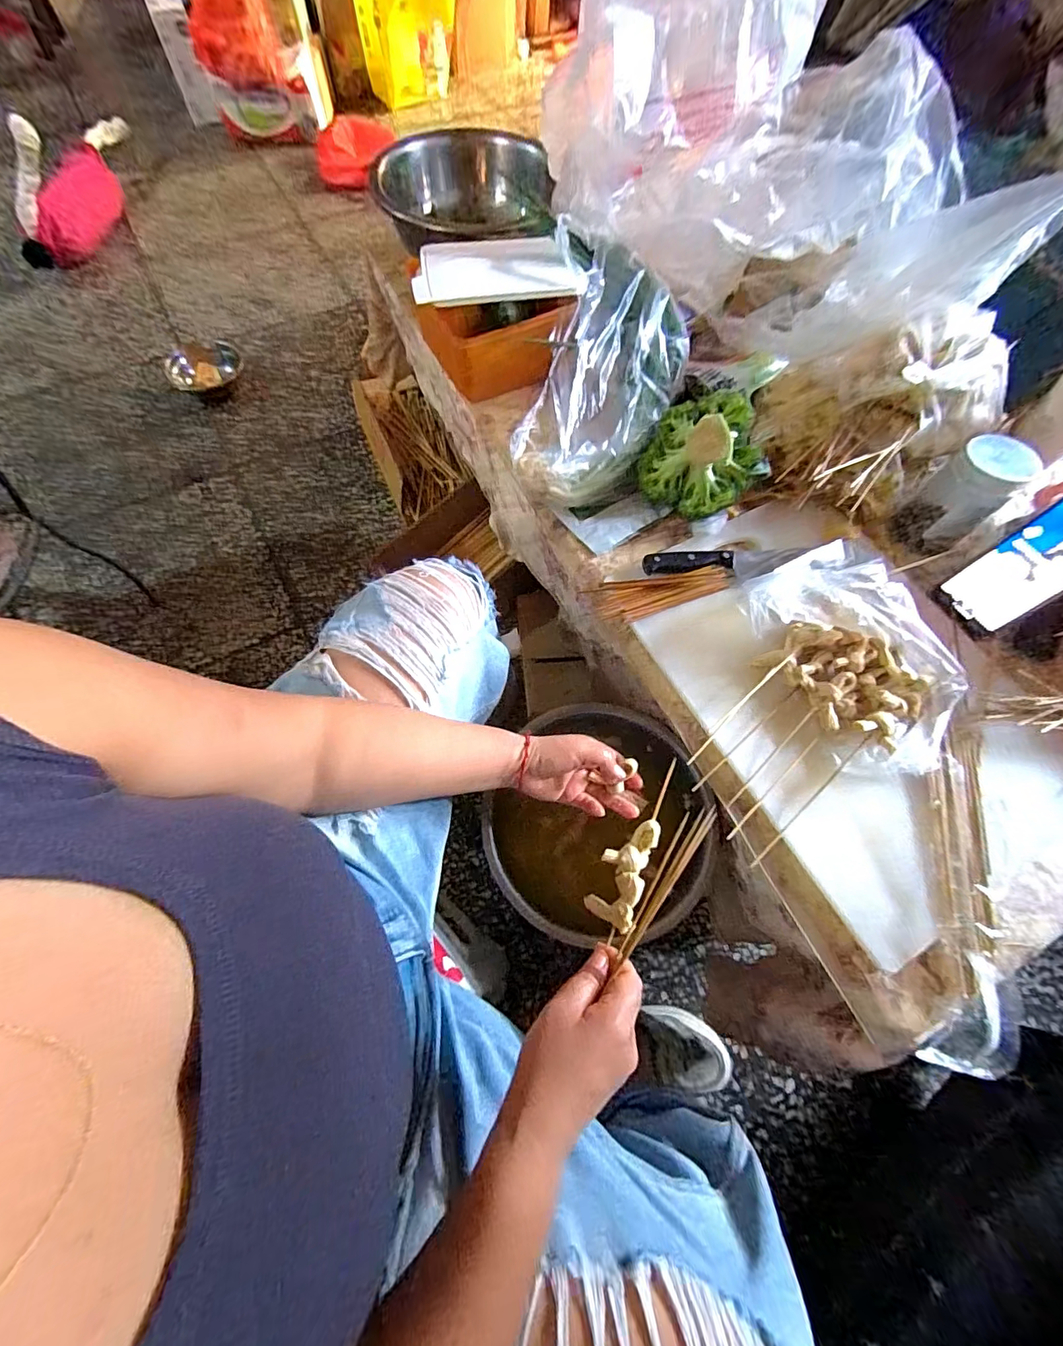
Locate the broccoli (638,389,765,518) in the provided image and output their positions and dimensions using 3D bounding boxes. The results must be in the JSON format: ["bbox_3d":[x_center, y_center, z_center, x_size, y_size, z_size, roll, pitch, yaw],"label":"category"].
[{"bbox_3d":[0.199,-0.252,0.557,0.129,0.118,0.106,26,68,10],"label":"broccoli"}]

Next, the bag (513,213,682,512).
[{"bbox_3d":[0.089,-0.359,0.594,0.176,0.092,0.338,17,81,6],"label":"bag"}]

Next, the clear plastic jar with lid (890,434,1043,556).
[{"bbox_3d":[0.477,-0.194,0.543,0.060,0.115,0.071,-34,71,-15],"label":"clear plastic jar with lid"}]

